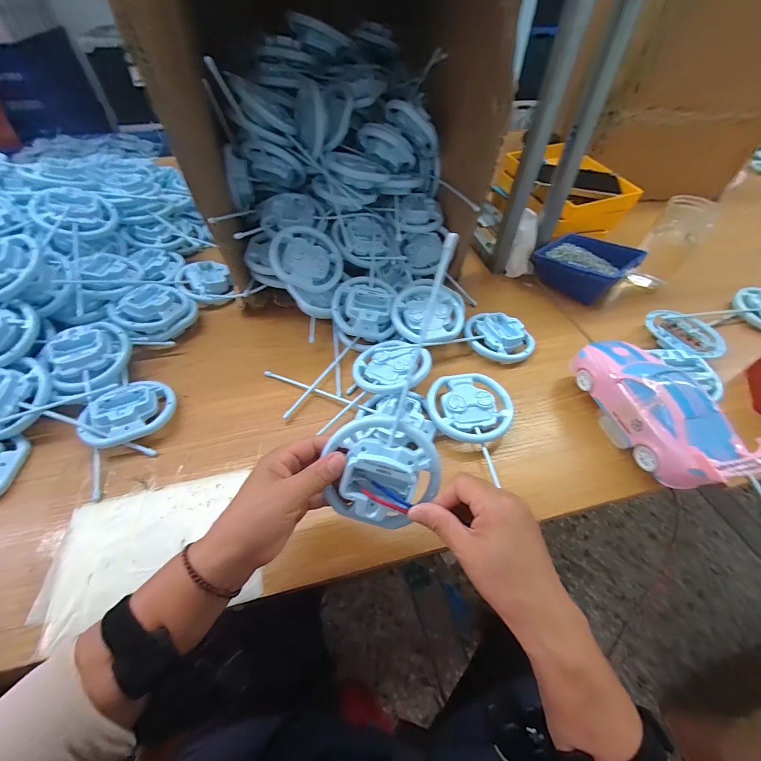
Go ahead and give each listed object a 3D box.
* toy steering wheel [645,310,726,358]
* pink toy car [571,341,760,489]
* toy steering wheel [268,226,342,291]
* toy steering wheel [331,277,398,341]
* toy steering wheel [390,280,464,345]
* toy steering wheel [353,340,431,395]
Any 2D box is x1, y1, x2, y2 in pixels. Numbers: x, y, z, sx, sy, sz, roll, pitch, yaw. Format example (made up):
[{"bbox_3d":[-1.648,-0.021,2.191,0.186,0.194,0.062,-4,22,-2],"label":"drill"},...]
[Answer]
[{"bbox_3d":[0.448,-0.073,0.510,0.088,0.012,0.103,-7,52,-6],"label":"toy steering wheel"},{"bbox_3d":[0.307,0.032,0.392,0.081,0.084,0.194,-11,52,-10],"label":"pink toy car"},{"bbox_3d":[-0.108,-0.185,0.516,0.103,0.017,0.101,6,76,-24],"label":"toy steering wheel"},{"bbox_3d":[-0.024,-0.113,0.520,0.096,0.034,0.096,5,75,-5],"label":"toy steering wheel"},{"bbox_3d":[0.072,-0.098,0.515,0.102,0.047,0.113,16,53,12],"label":"toy steering wheel"},{"bbox_3d":[0.013,-0.018,0.474,0.101,0.020,0.101,-11,44,11],"label":"toy steering wheel"}]

